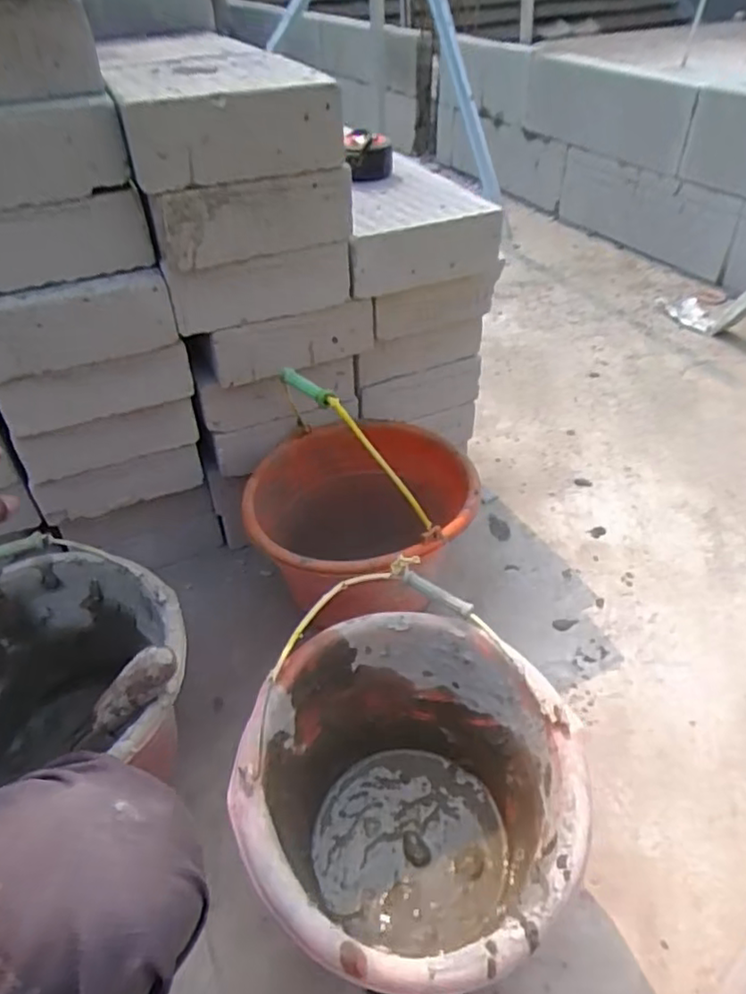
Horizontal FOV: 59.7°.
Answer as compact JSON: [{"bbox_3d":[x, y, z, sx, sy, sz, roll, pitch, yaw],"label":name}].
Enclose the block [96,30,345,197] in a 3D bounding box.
[{"bbox_3d":[-0.184,-0.419,0.696,0.198,0.073,0.314,-19,45,-18],"label":"block"}]

